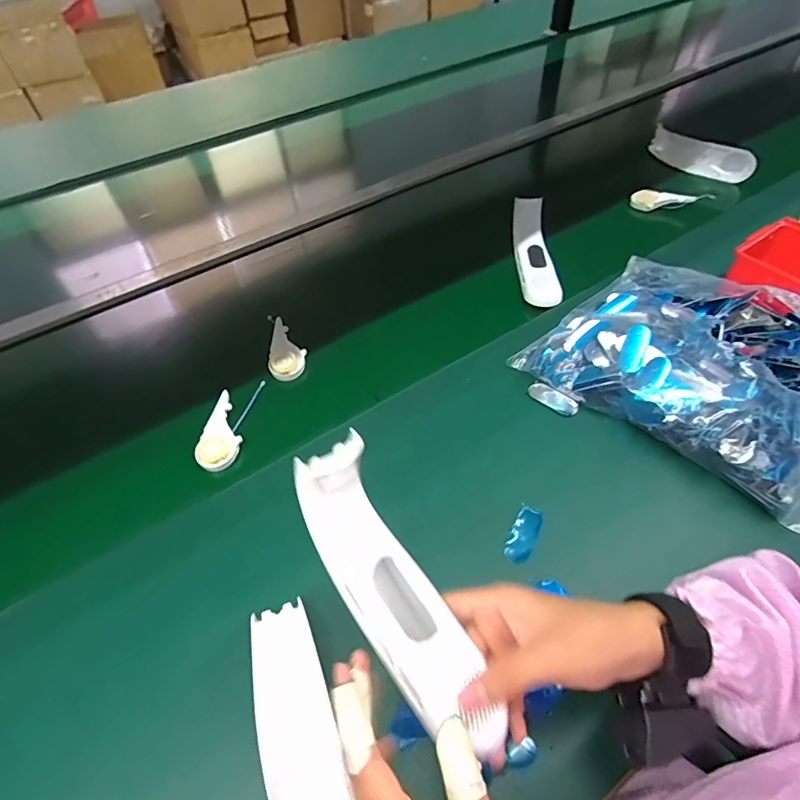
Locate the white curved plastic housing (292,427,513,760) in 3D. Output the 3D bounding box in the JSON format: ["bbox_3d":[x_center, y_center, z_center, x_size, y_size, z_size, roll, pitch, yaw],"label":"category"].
[{"bbox_3d":[-0.004,0.118,0.293,0.051,0.042,0.191,-31,90,-18],"label":"white curved plastic housing"}]

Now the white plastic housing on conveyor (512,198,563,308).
[{"bbox_3d":[0.200,-0.219,0.701,0.050,0.052,0.188,-2,52,3],"label":"white plastic housing on conveyor"}]

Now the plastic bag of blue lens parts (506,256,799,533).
[{"bbox_3d":[0.338,-0.054,0.541,0.276,0.081,0.305,-38,58,-23],"label":"plastic bag of blue lens parts"}]

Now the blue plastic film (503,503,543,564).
[{"bbox_3d":[0.120,0.128,0.463,0.024,0.009,0.061,21,56,20],"label":"blue plastic film"}]

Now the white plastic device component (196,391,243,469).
[{"bbox_3d":[-0.204,0.032,0.548,0.043,0.022,0.093,-3,67,2],"label":"white plastic device component"}]

